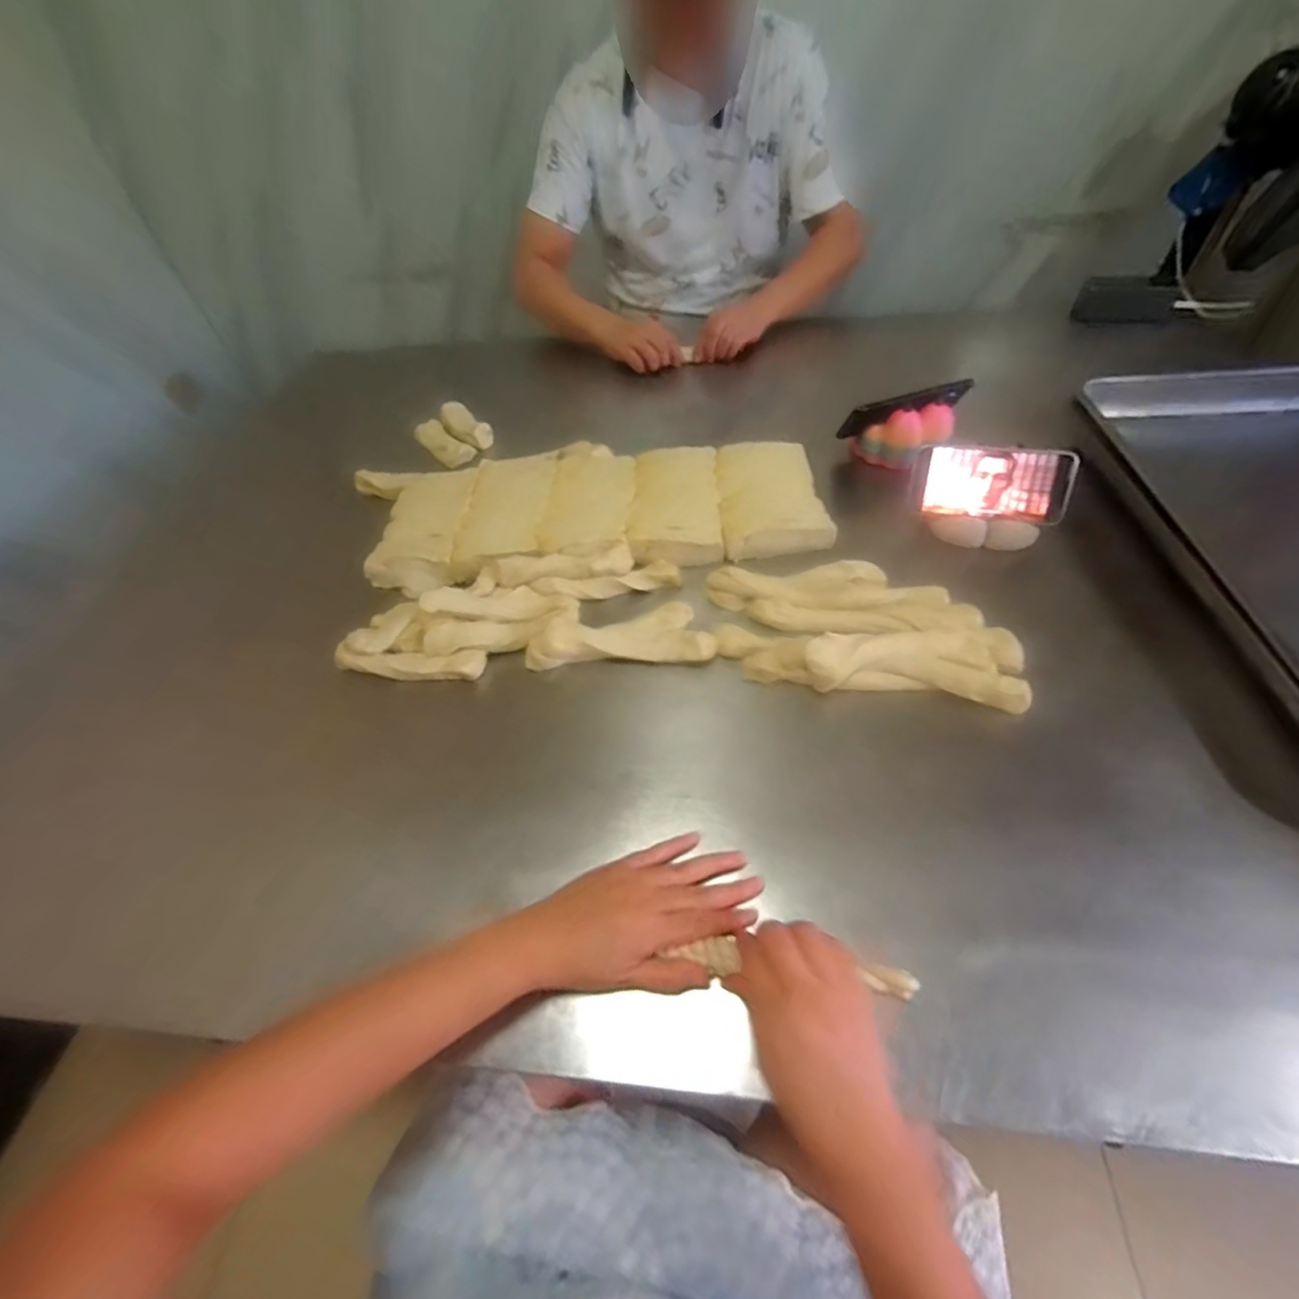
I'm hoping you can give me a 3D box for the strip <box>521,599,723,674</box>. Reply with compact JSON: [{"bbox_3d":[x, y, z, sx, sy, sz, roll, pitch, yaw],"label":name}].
[{"bbox_3d":[-0.030,-0.024,0.569,0.183,0.037,0.072,-2,53,5],"label":"strip"}]

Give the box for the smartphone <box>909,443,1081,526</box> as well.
[{"bbox_3d":[0.362,-0.176,0.618,0.150,0.071,0.009,9,18,11],"label":"smartphone"}]

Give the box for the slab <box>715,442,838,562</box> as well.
[{"bbox_3d":[0.137,-0.187,0.692,0.118,0.026,0.178,-7,51,2],"label":"slab"}]

